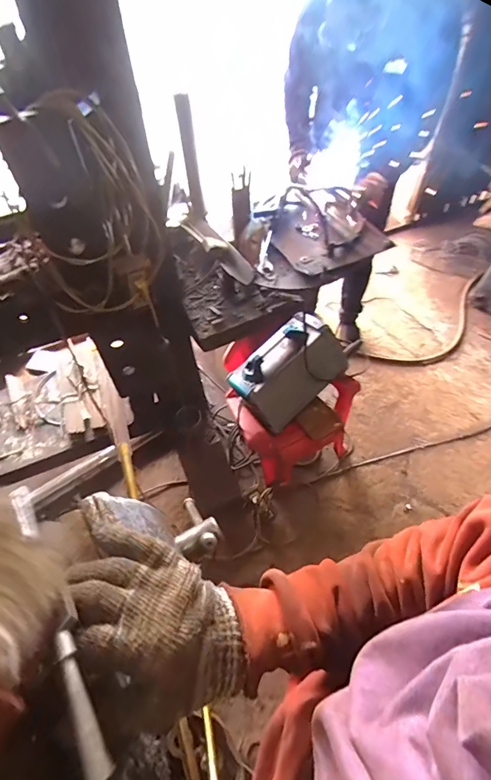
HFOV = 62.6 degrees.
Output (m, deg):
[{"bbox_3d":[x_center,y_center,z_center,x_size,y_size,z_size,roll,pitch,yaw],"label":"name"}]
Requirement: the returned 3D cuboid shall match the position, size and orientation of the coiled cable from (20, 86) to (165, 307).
[{"bbox_3d":[-0.302,-0.307,0.746,0.263,0.351,0.096,-19,54,-13],"label":"coiled cable"}]

